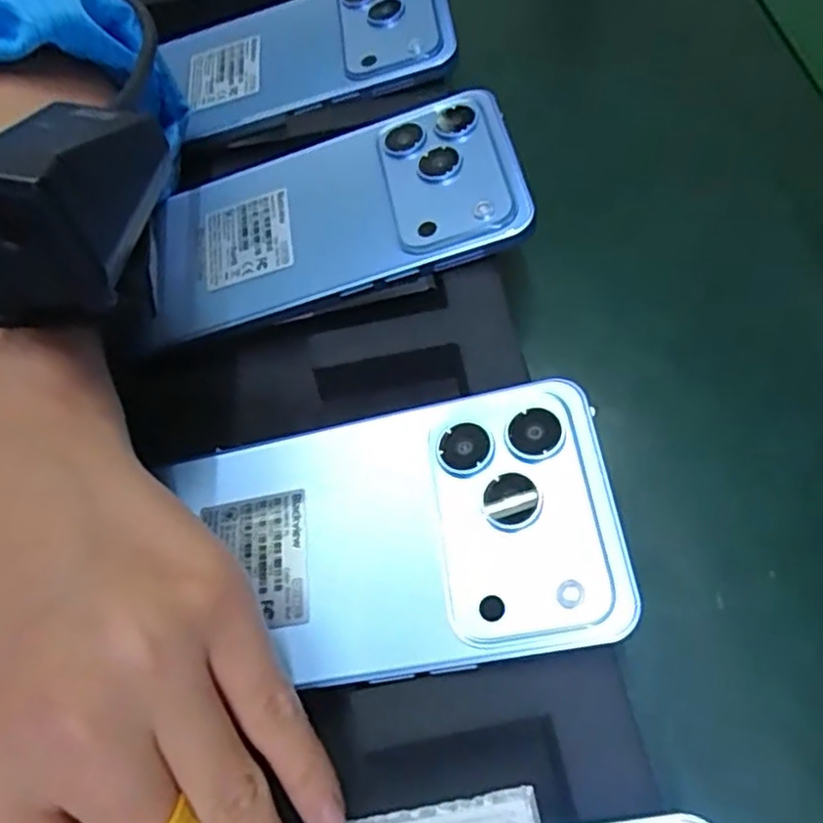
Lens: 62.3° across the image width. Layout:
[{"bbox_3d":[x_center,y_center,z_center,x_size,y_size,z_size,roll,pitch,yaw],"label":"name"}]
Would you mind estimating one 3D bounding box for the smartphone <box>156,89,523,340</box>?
[{"bbox_3d":[-0.031,-0.075,0.258,0.141,0.005,0.075,-14,62,10],"label":"smartphone"}]

